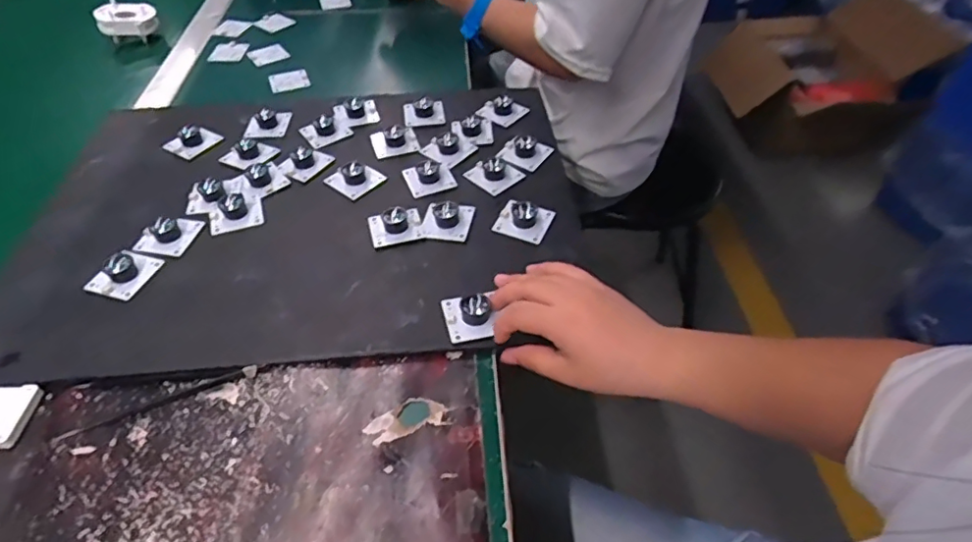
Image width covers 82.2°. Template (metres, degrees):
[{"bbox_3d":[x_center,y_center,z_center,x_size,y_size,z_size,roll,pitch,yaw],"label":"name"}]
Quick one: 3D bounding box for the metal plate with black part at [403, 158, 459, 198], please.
[{"bbox_3d":[-0.055,-0.095,0.531,0.042,0.015,0.049,-18,49,-15],"label":"metal plate with black part"}]

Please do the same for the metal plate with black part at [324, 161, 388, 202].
[{"bbox_3d":[-0.125,-0.091,0.528,0.046,0.017,0.042,35,56,28],"label":"metal plate with black part"}]

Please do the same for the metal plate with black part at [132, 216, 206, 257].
[{"bbox_3d":[-0.274,-0.034,0.475,0.047,0.019,0.041,3,47,4],"label":"metal plate with black part"}]

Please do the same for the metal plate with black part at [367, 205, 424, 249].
[{"bbox_3d":[-0.078,-0.042,0.478,0.044,0.021,0.038,-13,48,-12],"label":"metal plate with black part"}]

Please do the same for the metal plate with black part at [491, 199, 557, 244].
[{"bbox_3d":[0.032,-0.048,0.481,0.047,0.015,0.037,25,52,22],"label":"metal plate with black part"}]

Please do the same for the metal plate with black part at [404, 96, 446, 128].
[{"bbox_3d":[-0.067,-0.175,0.603,0.043,0.017,0.044,-7,47,-6],"label":"metal plate with black part"}]

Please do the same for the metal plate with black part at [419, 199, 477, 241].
[{"bbox_3d":[-0.033,-0.048,0.485,0.041,0.018,0.045,8,48,8],"label":"metal plate with black part"}]

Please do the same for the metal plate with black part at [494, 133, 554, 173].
[{"bbox_3d":[0.039,-0.124,0.551,0.047,0.018,0.042,25,52,22],"label":"metal plate with black part"}]

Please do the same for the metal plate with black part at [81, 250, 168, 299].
[{"bbox_3d":[-0.291,-0.002,0.446,0.041,0.018,0.045,12,48,11],"label":"metal plate with black part"}]

